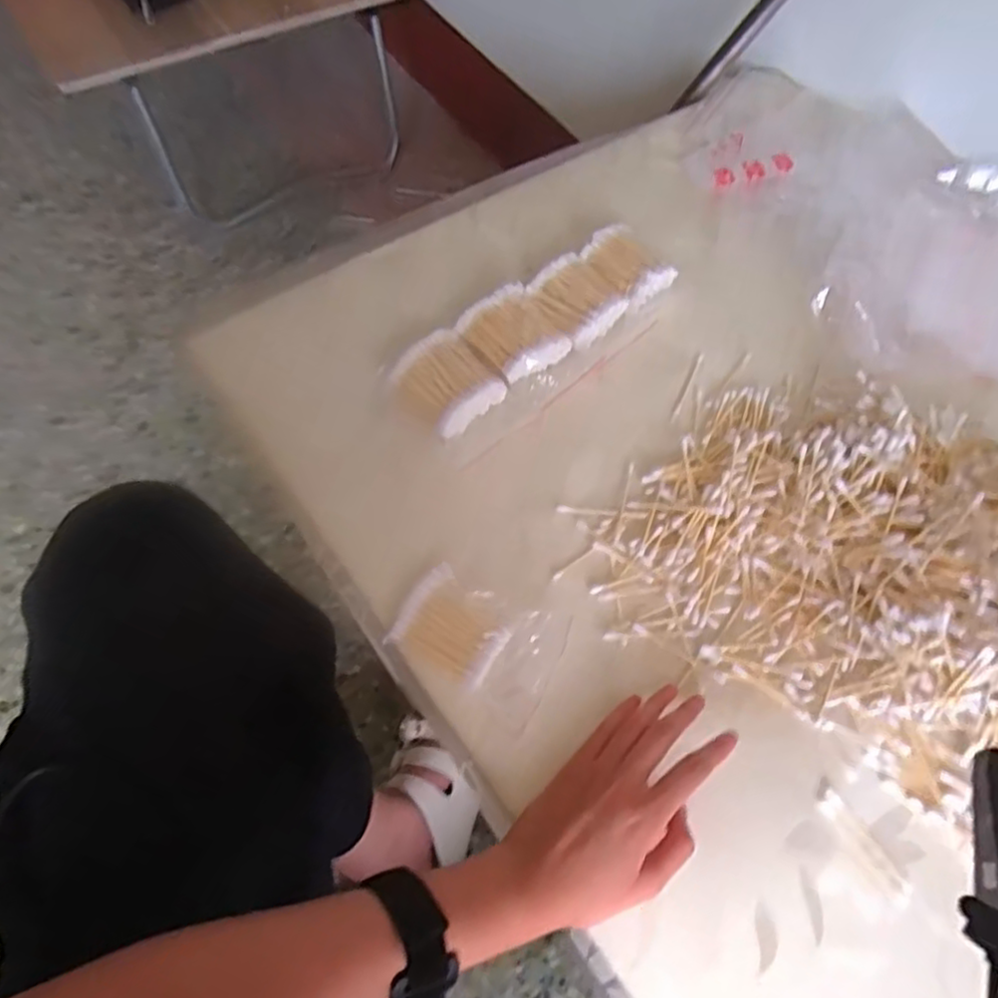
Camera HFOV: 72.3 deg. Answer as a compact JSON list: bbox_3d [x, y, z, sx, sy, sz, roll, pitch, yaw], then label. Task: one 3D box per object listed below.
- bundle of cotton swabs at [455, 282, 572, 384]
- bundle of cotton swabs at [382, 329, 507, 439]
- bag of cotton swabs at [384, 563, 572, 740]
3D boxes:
[{"bbox_3d":[0.010,-0.130,0.537,0.063,0.027,0.076,-37,71,-18],"label":"bundle of cotton swabs"},{"bbox_3d":[-0.043,-0.086,0.519,0.072,0.020,0.074,42,70,17],"label":"bundle of cotton swabs"},{"bbox_3d":[-0.015,0.091,0.439,0.103,0.022,0.070,26,66,10],"label":"bag of cotton swabs"}]

